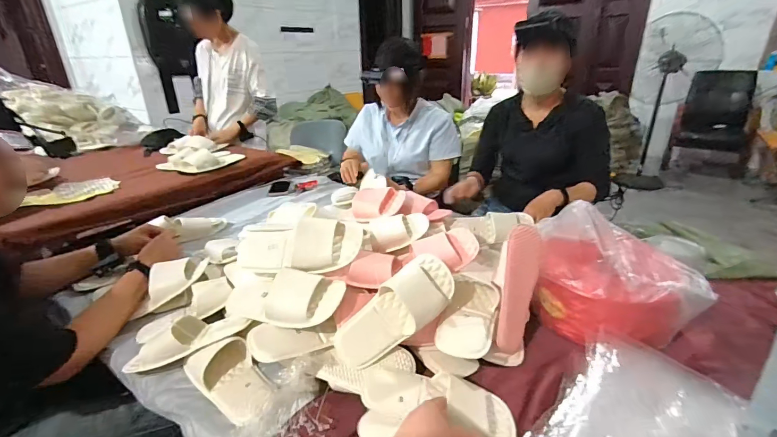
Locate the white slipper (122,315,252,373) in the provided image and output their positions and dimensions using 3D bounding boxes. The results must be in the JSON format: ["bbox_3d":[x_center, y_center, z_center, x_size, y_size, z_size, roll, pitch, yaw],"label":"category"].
[{"bbox_3d":[-0.372,0.209,0.692,0.221,0.057,0.085,-19,27,-8],"label":"white slipper"}]

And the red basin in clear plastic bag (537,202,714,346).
[{"bbox_3d":[0.456,0.108,0.762,0.287,0.187,0.239,-8,25,-14],"label":"red basin in clear plastic bag"}]

